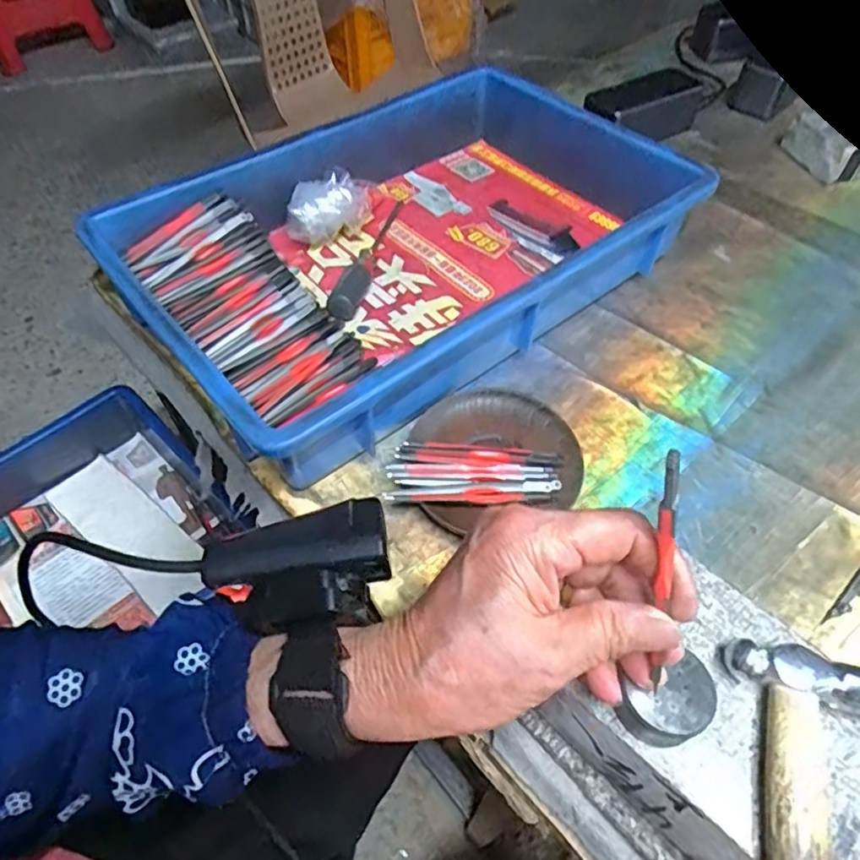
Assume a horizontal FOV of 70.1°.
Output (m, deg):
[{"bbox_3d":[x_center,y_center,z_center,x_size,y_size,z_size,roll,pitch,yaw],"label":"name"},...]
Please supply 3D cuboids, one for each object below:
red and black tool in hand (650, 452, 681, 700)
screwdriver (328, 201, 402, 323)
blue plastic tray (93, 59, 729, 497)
[{"bbox_3d":[0.084,0.056,0.220,0.006,0.108,0.004,-12,27,-10],"label":"red and black tool in hand"},{"bbox_3d":[-0.052,-0.158,0.535,0.020,0.021,0.176,11,53,8],"label":"screwdriver"},{"bbox_3d":[-0.008,-0.158,0.503,0.431,0.075,0.270,-33,60,-23],"label":"blue plastic tray"}]

